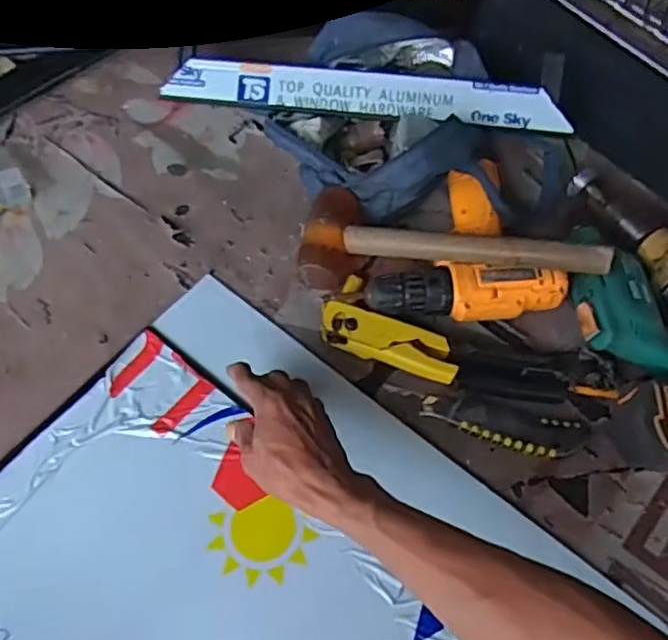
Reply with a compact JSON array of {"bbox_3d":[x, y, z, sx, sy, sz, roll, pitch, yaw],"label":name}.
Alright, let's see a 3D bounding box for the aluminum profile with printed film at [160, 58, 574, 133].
[{"bbox_3d":[0.024,-0.235,0.673,0.410,0.012,0.054,11,92,10],"label":"aluminum profile with printed film"}]

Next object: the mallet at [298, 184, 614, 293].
[{"bbox_3d":[0.110,-0.072,0.617,0.280,0.050,0.098,5,62,12],"label":"mallet"}]

